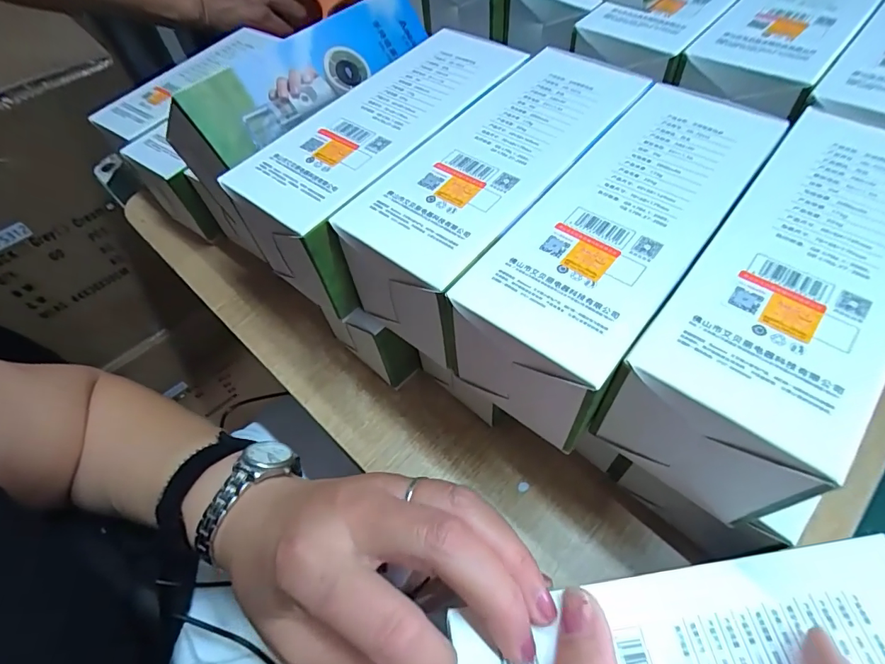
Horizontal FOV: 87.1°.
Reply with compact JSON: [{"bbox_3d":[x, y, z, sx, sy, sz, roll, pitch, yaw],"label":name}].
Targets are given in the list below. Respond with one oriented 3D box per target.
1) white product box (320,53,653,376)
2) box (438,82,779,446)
[{"bbox_3d":[0.031,-0.072,0.258,0.069,0.072,0.180,32,64,23],"label":"white product box"},{"bbox_3d":[0.081,-0.038,0.225,0.070,0.063,0.186,32,64,23],"label":"box"}]

